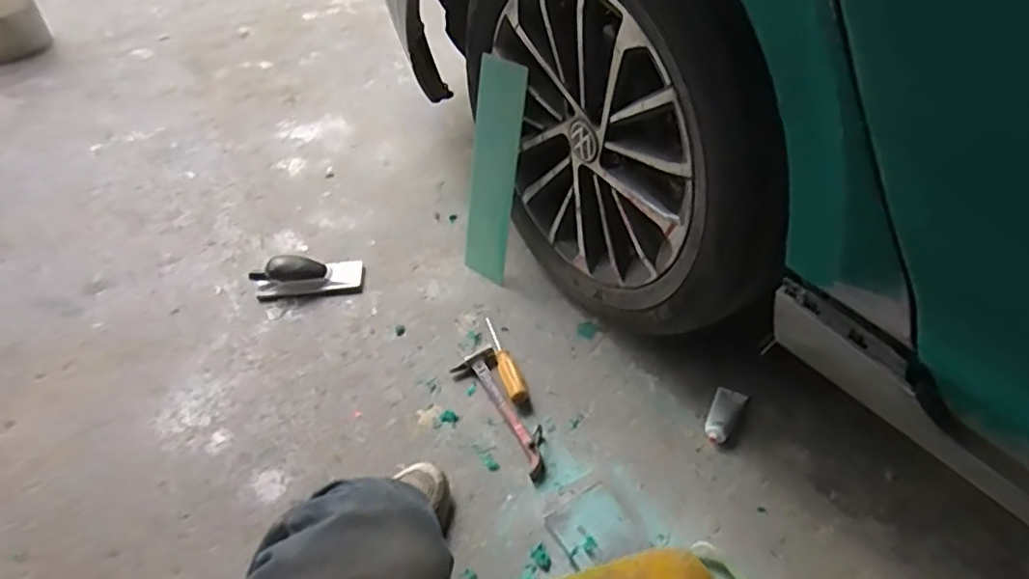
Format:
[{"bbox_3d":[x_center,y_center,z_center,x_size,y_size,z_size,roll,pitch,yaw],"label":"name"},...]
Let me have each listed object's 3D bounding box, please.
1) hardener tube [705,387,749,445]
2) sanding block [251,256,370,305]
[{"bbox_3d":[0.316,0.188,0.923,0.042,0.016,0.103,21,50,24],"label":"hardener tube"},{"bbox_3d":[-0.395,-0.027,1.173,0.206,0.055,0.077,-5,44,-1],"label":"sanding block"}]

